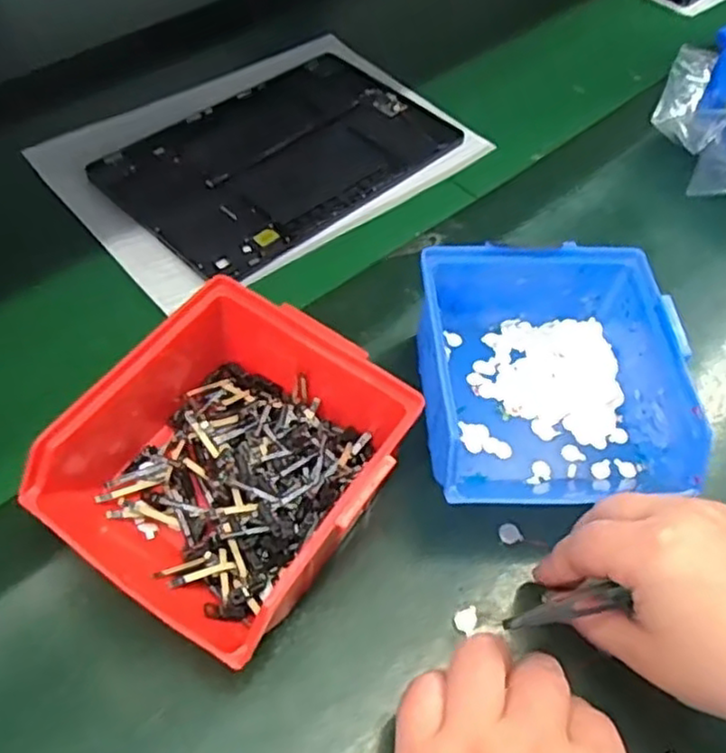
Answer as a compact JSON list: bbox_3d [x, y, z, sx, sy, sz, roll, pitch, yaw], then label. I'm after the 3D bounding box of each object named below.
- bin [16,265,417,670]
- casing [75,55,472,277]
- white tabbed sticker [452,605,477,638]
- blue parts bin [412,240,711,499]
[{"bbox_3d":[-0.062,0.036,0.320,0.140,0.069,0.140,25,55,16],"label":"bin"},{"bbox_3d":[-0.055,-0.162,0.506,0.232,0.008,0.150,-37,61,-27],"label":"casing"},{"bbox_3d":[0.047,0.110,0.316,0.010,0.004,0.013,2,55,-1],"label":"white tabbed sticker"},{"bbox_3d":[0.097,-0.001,0.362,0.132,0.061,0.128,3,52,-1],"label":"blue parts bin"}]

